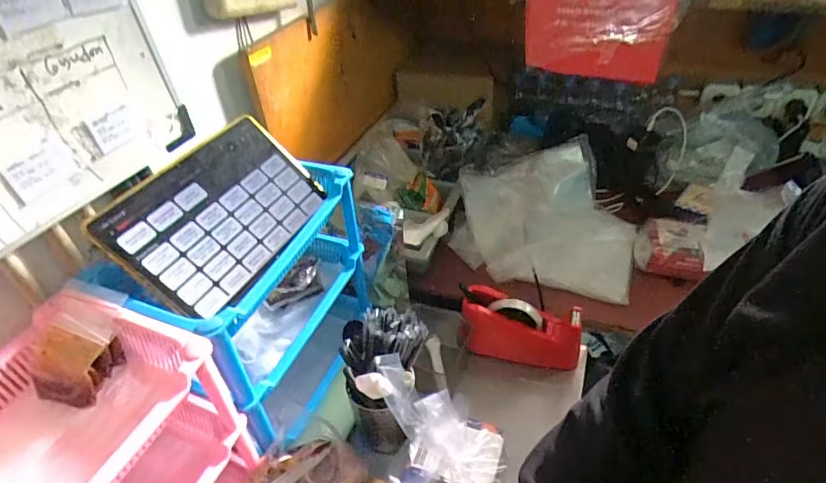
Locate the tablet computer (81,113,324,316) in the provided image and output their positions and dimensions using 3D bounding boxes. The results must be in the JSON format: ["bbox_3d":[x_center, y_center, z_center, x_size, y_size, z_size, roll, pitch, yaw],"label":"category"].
[{"bbox_3d":[-0.232,-0.043,0.584,0.164,0.013,0.254,43,50,-13],"label":"tablet computer"}]

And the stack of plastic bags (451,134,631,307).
[{"bbox_3d":[0.266,-0.059,0.961,0.346,0.157,0.325,5,40,10],"label":"stack of plastic bags"}]

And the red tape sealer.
[{"bbox_3d":[0.182,0.148,0.795,0.195,0.099,0.076,11,42,18],"label":"red tape sealer"}]

